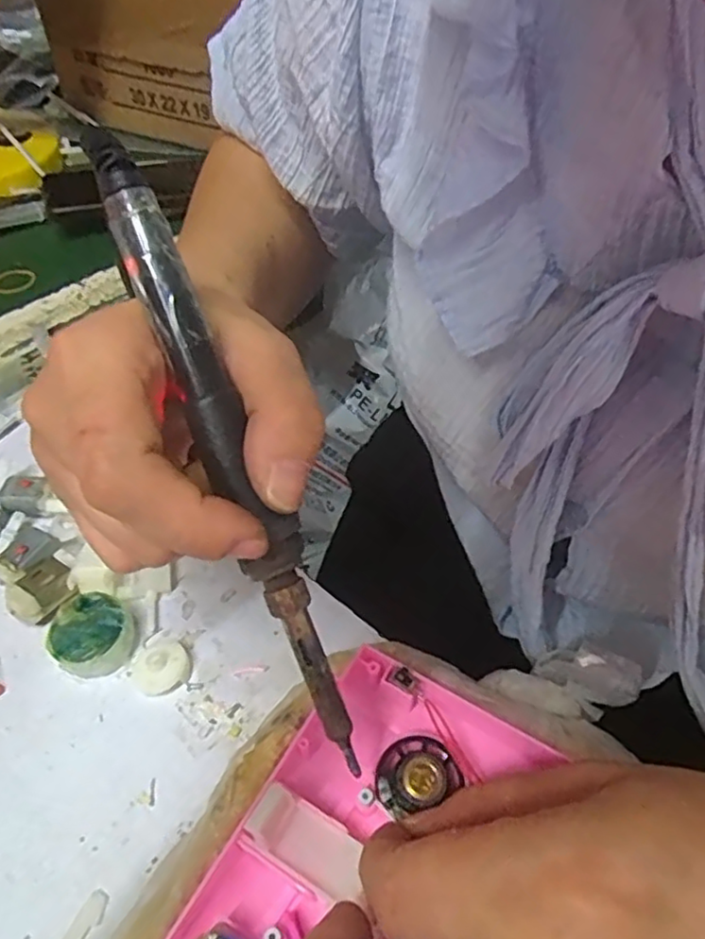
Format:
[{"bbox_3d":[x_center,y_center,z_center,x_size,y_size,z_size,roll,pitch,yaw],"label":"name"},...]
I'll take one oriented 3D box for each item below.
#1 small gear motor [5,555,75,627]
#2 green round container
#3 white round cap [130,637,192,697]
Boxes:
[{"bbox_3d":[-0.138,0.055,0.284,0.027,0.017,0.022,-36,57,-28],"label":"small gear motor"},{"bbox_3d":[-0.111,0.070,0.272,0.033,0.016,0.032,0,47,0],"label":"green round container"},{"bbox_3d":[-0.081,0.082,0.268,0.026,0.007,0.023,31,54,25],"label":"white round cap"}]

